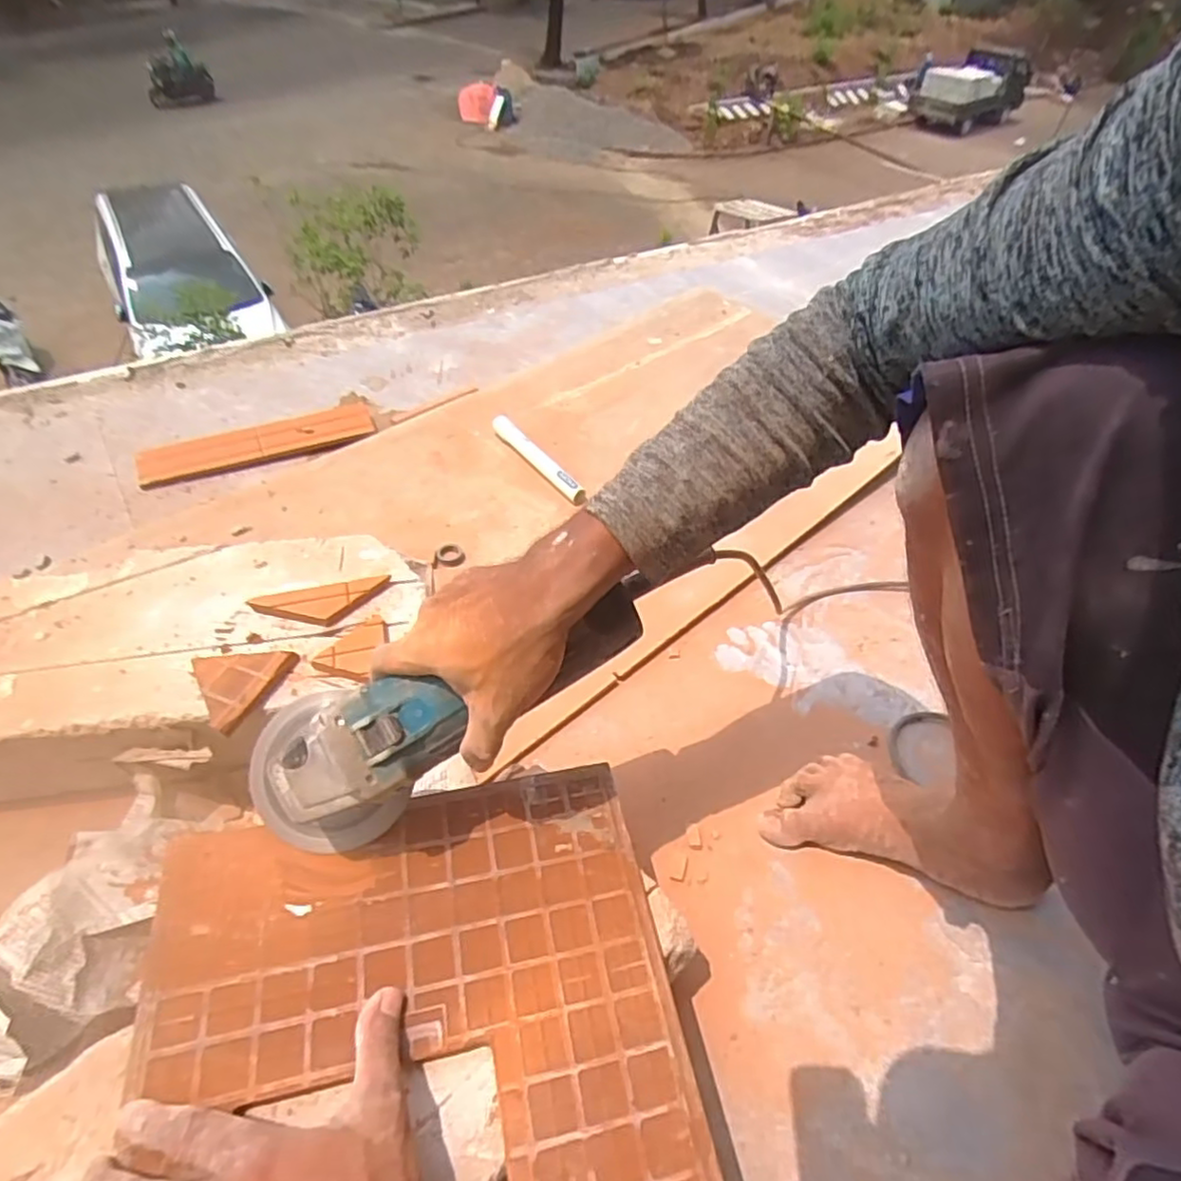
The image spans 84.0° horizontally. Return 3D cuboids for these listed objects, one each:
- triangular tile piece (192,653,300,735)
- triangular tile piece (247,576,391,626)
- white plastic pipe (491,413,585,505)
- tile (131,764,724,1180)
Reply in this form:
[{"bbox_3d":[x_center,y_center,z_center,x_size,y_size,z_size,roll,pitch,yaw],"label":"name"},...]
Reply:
[{"bbox_3d":[-0.285,0.071,0.517,0.069,0.014,0.077,17,52,9],"label":"triangular tile piece"},{"bbox_3d":[-0.234,0.013,0.574,0.112,0.014,0.039,-13,53,-14],"label":"triangular tile piece"},{"bbox_3d":[-0.072,-0.179,0.891,0.021,0.027,0.194,-28,56,-27],"label":"white plastic pipe"},{"bbox_3d":[-0.095,0.257,0.368,0.292,0.013,0.293,-7,49,-11],"label":"tile"}]

